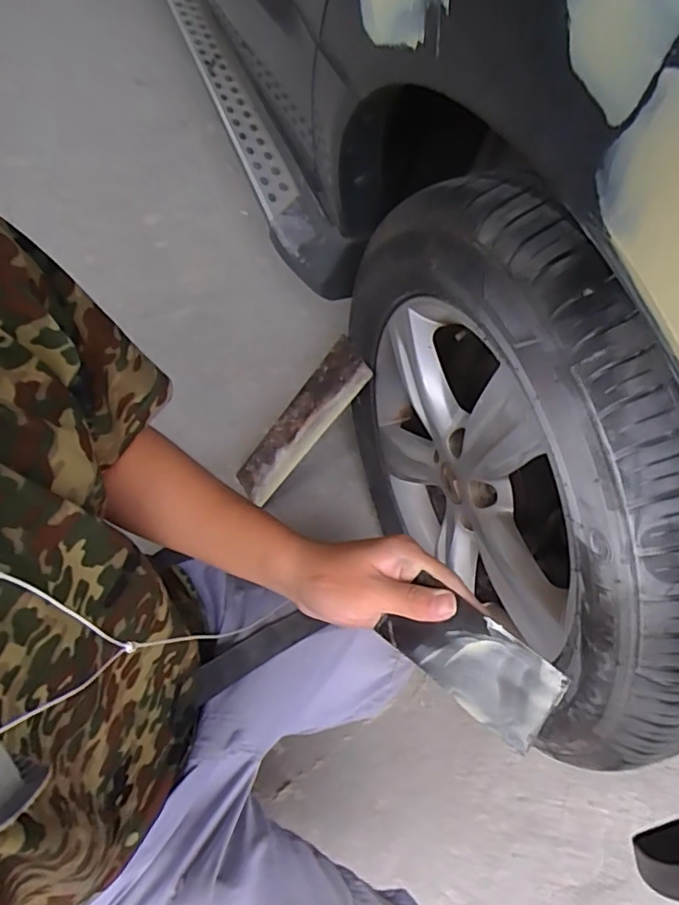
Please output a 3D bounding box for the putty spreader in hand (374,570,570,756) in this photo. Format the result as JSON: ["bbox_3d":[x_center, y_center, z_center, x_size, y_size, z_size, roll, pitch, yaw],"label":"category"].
[{"bbox_3d":[0.082,0.133,0.368,0.118,0.073,0.004,34,33,31],"label":"putty spreader in hand"}]

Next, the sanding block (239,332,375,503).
[{"bbox_3d":[-0.068,-0.041,0.950,0.030,0.345,0.083,2,49,-48],"label":"sanding block"}]

